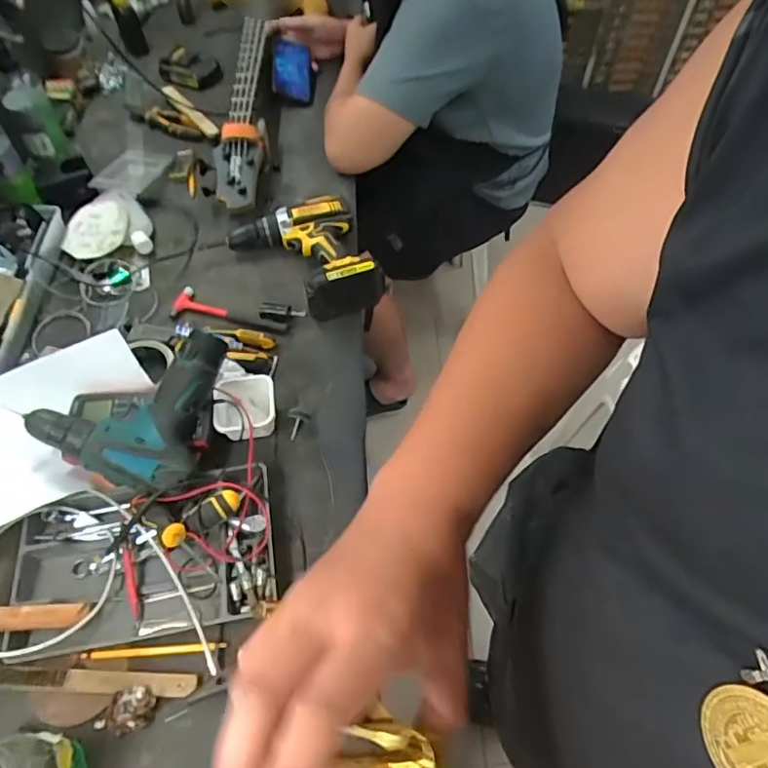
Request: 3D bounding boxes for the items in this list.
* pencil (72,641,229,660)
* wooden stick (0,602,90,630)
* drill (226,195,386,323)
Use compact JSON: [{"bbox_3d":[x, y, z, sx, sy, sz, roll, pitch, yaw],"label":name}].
[{"bbox_3d":[-0.238,0.273,0.586,0.150,0.014,0.008,-4,57,-1],"label":"pencil"},{"bbox_3d":[-0.368,0.237,0.583,0.115,0.017,0.020,7,54,-26],"label":"wooden stick"},{"bbox_3d":[-0.120,-0.184,0.852,0.190,0.082,0.212,-17,59,-10],"label":"drill"}]

